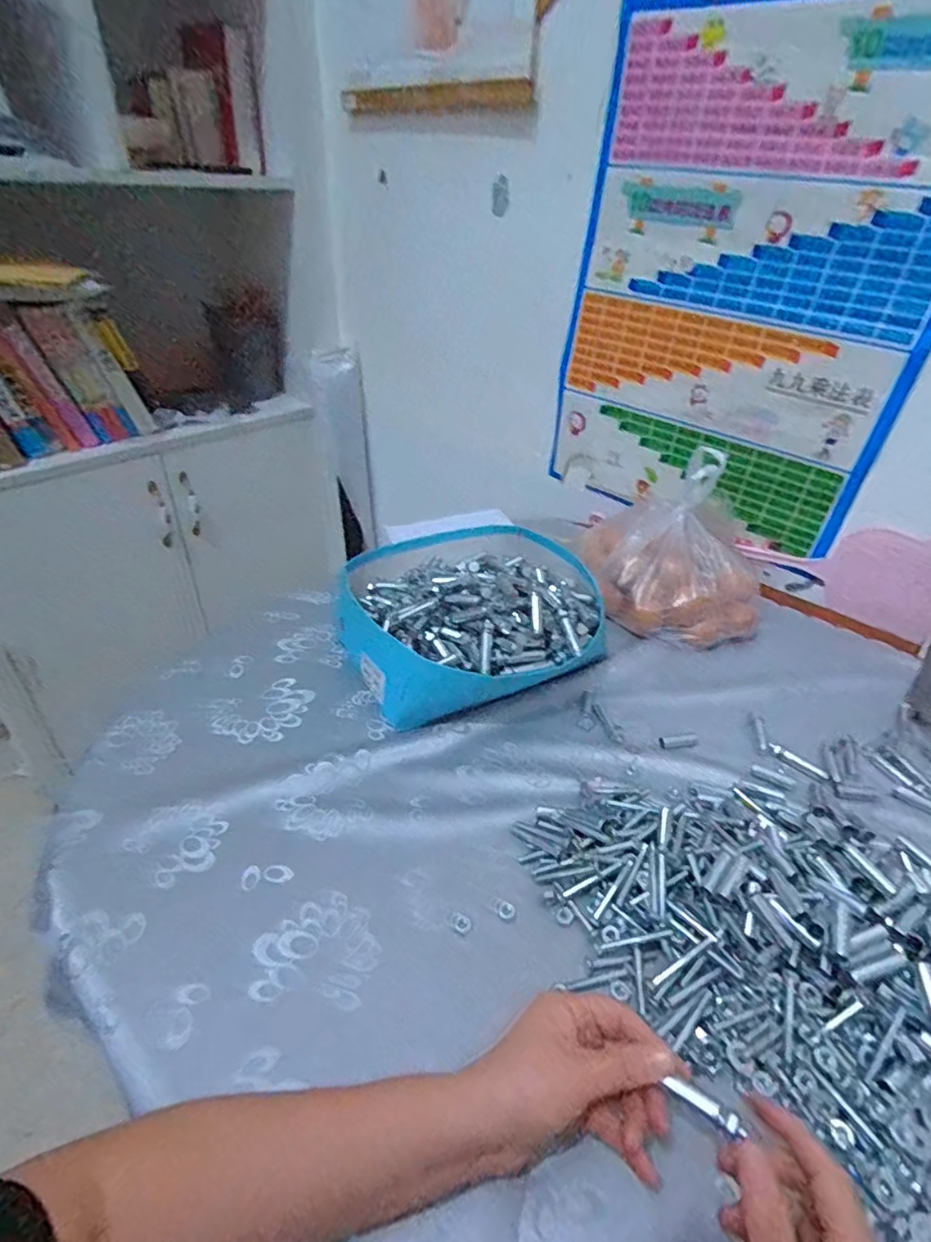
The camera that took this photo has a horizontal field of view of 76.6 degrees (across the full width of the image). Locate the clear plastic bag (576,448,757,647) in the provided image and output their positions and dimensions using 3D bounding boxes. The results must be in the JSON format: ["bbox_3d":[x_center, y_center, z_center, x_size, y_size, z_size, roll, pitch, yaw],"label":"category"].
[{"bbox_3d":[0.271,-0.109,0.762,0.221,0.185,0.203,7,38,8],"label":"clear plastic bag"}]

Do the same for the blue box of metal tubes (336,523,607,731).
[{"bbox_3d":[0.009,-0.020,0.698,0.297,0.108,0.280,-12,39,-17],"label":"blue box of metal tubes"}]

